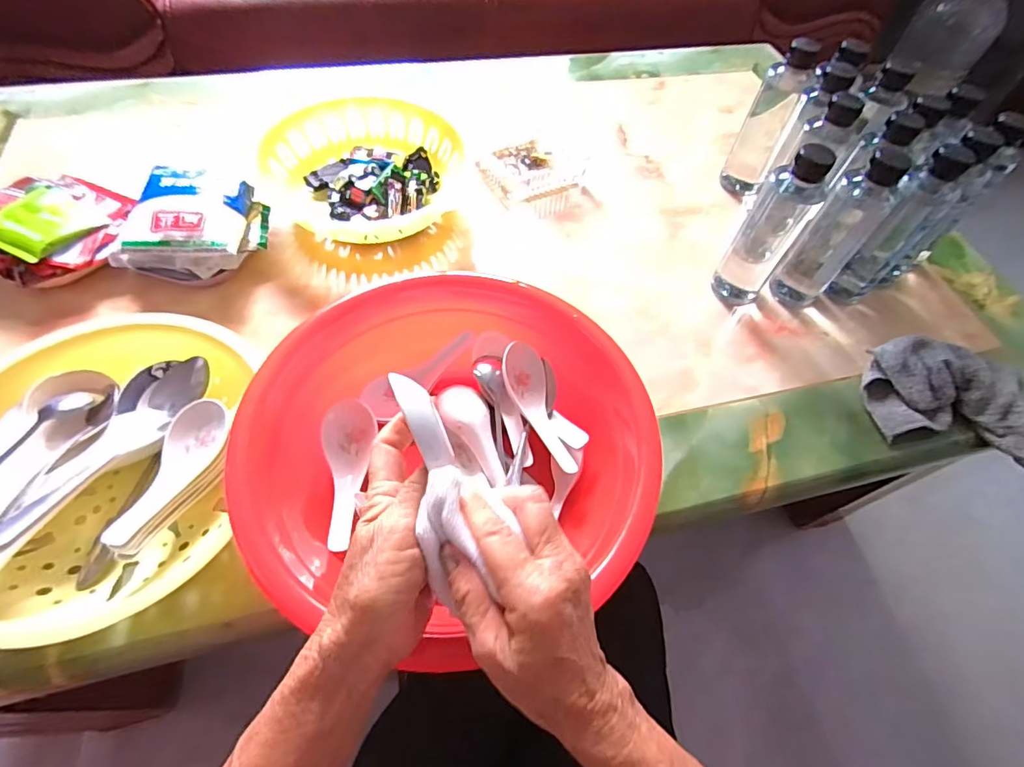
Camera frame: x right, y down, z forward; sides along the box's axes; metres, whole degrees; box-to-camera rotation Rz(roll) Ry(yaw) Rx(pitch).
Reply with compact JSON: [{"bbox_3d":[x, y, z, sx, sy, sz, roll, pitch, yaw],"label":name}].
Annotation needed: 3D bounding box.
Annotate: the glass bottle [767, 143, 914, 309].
[{"bbox_3d":[0.330,-0.153,0.520,0.052,0.176,0.045,40,64,19],"label":"glass bottle"}]

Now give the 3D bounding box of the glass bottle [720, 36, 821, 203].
[{"bbox_3d":[0.308,-0.310,0.619,0.047,0.172,0.050,13,58,4],"label":"glass bottle"}]

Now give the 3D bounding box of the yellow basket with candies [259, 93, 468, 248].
[{"bbox_3d":[-0.169,-0.259,0.610,0.212,0.055,0.222,2,58,-3],"label":"yellow basket with candies"}]

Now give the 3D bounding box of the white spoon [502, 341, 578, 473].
[{"bbox_3d":[0.022,0.020,0.438,0.039,0.031,0.126,-13,60,-12],"label":"white spoon"}]

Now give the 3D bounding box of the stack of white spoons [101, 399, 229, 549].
[{"bbox_3d":[-0.261,0.068,0.387,0.033,0.034,0.124,6,43,0],"label":"stack of white spoons"}]

